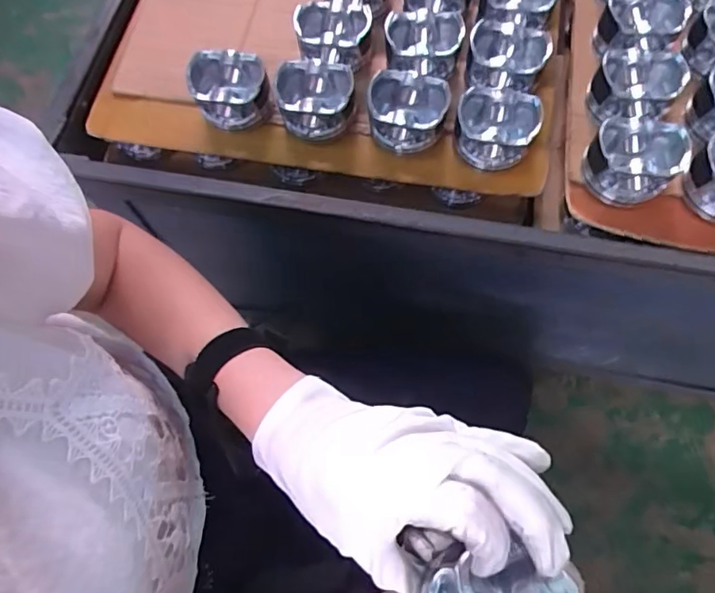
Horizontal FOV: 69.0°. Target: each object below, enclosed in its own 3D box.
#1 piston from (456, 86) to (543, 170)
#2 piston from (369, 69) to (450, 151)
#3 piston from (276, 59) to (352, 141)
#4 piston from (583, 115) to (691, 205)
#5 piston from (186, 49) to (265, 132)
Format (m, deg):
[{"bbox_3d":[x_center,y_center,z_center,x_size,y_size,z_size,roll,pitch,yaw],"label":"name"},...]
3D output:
[{"bbox_3d":[0.143,-0.176,0.537,0.082,0.050,0.071,14,70,7],"label":"piston"},{"bbox_3d":[0.053,-0.194,0.546,0.081,0.048,0.067,2,69,3],"label":"piston"},{"bbox_3d":[-0.044,-0.210,0.554,0.077,0.050,0.067,-5,69,0],"label":"piston"},{"bbox_3d":[0.269,-0.134,0.509,0.081,0.061,0.068,24,72,11],"label":"piston"},{"bbox_3d":[-0.137,-0.221,0.557,0.082,0.052,0.063,6,70,4],"label":"piston"}]

